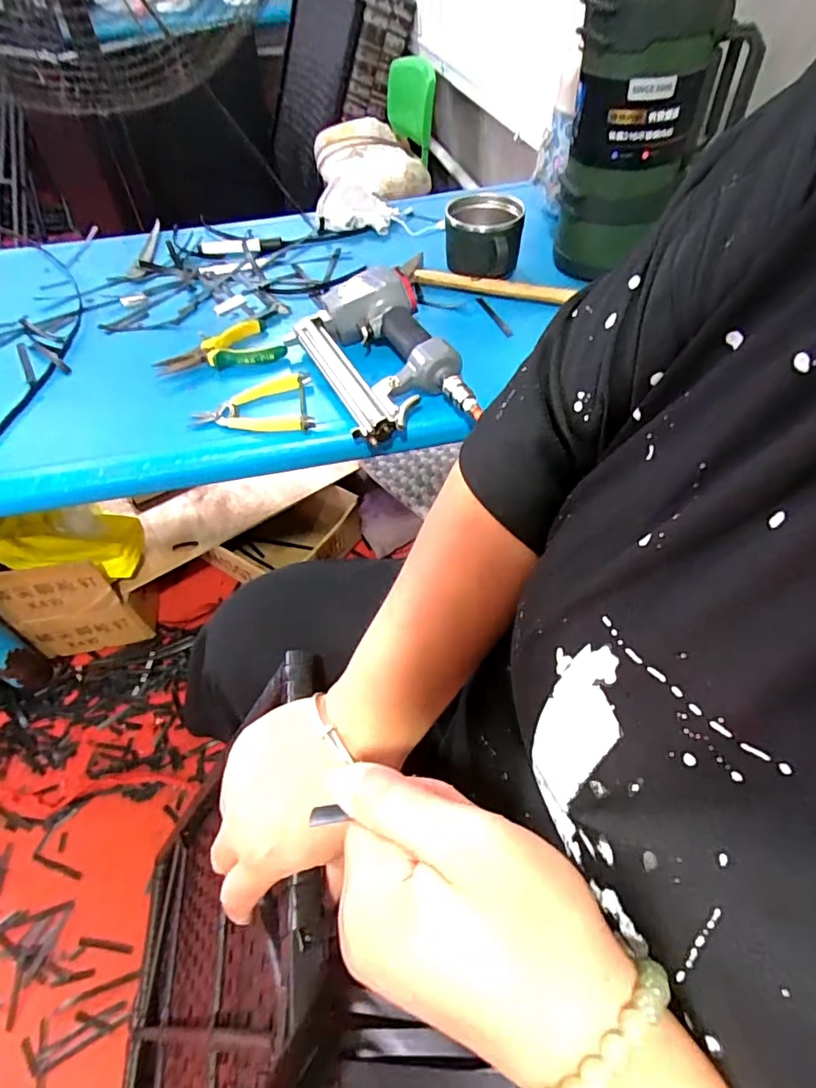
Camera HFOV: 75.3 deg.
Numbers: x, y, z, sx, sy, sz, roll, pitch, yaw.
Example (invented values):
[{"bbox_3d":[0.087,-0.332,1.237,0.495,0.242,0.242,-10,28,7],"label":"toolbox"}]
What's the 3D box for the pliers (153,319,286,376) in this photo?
[{"bbox_3d":[-0.234,-0.249,0.659,0.150,0.022,0.096,-11,52,-10],"label":"pliers"}]

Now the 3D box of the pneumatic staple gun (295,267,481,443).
[{"bbox_3d":[-0.034,-0.213,0.592,0.143,0.065,0.255,-15,52,-12],"label":"pneumatic staple gun"}]

